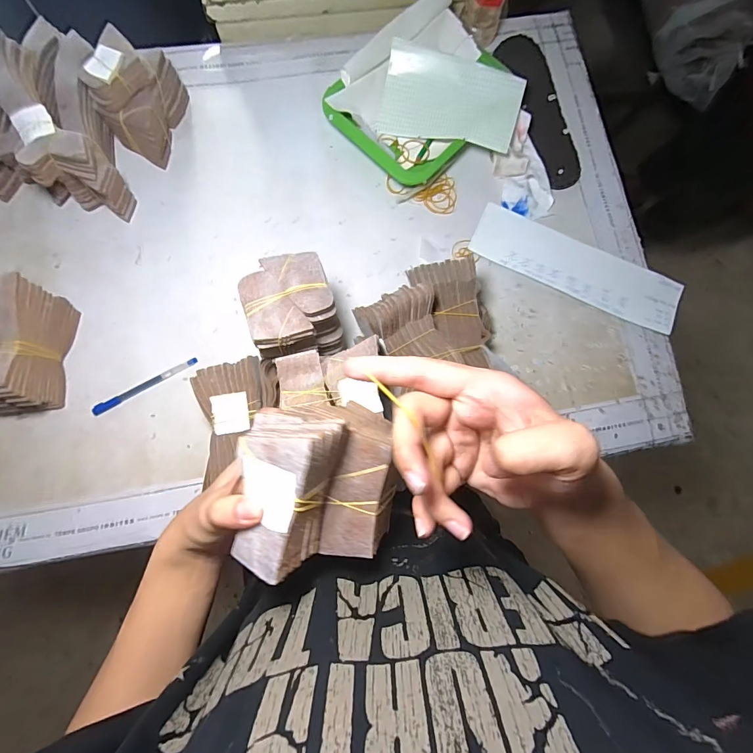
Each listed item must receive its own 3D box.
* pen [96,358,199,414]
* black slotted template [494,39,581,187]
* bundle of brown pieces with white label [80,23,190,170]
[{"bbox_3d":[-0.307,0.012,0.523,0.141,0.006,0.011,-29,84,-8],"label":"pen"},{"bbox_3d":[0.261,-0.426,0.628,0.069,0.009,0.269,-15,82,-7],"label":"black slotted template"},{"bbox_3d":[-0.331,-0.380,0.534,0.082,0.114,0.128,8,81,-3],"label":"bundle of brown pieces with white label"}]

